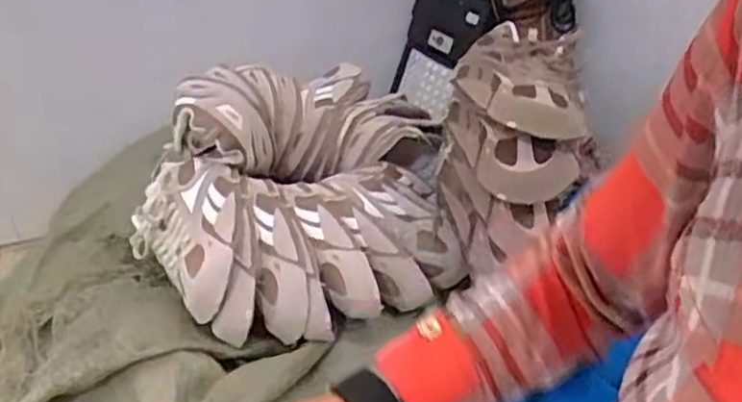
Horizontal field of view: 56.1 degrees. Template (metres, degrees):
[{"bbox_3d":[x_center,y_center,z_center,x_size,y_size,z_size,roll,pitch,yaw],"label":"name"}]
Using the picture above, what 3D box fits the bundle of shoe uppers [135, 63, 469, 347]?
[{"bbox_3d":[-0.085,-0.044,0.946,0.398,0.196,0.478,1,34,1],"label":"bundle of shoe uppers"}]

